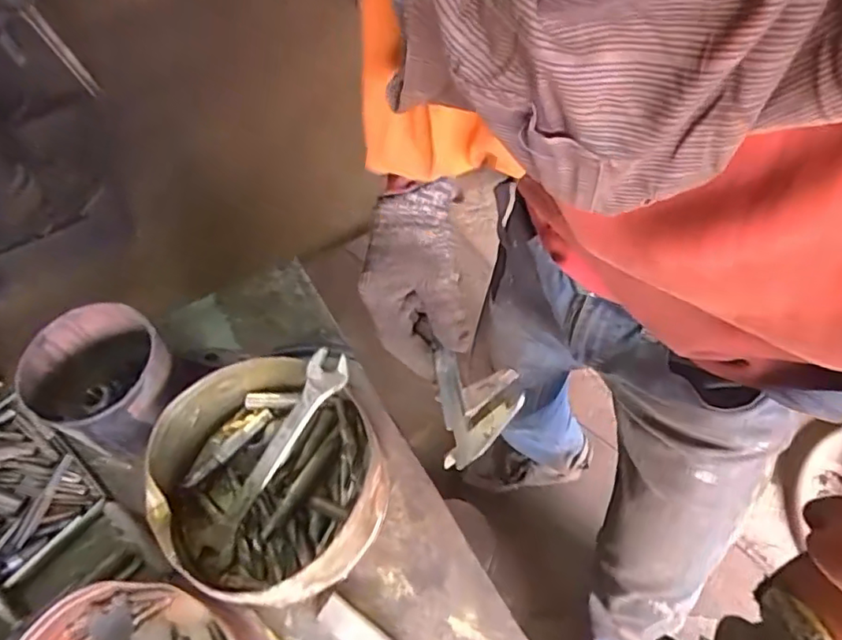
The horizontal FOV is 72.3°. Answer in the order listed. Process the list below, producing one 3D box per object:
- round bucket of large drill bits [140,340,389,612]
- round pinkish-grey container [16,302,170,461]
[{"bbox_3d":[-0.131,0.130,0.497,0.183,0.096,0.195,-2,56,4],"label":"round bucket of large drill bits"},{"bbox_3d":[-0.287,0.062,0.536,0.117,0.100,0.111,0,53,0],"label":"round pinkish-grey container"}]

